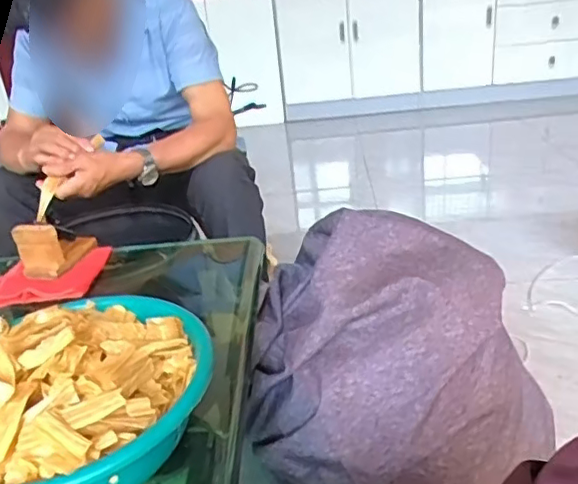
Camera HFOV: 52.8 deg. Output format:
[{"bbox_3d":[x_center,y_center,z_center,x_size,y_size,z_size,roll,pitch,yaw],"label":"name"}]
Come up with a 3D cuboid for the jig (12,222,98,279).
[{"bbox_3d":[-0.361,-0.004,0.903,0.072,0.078,0.109,-1,26,12],"label":"jig"}]

